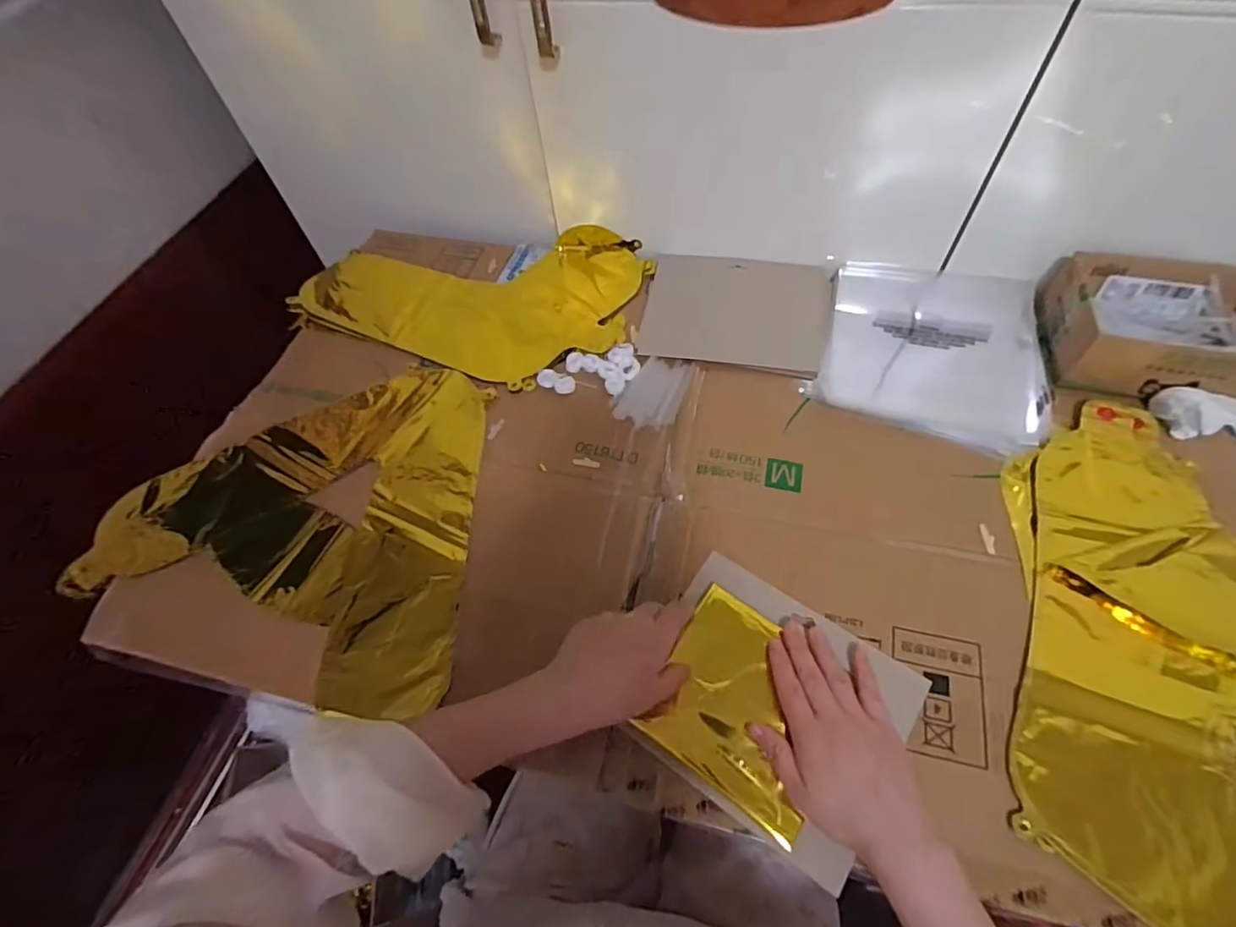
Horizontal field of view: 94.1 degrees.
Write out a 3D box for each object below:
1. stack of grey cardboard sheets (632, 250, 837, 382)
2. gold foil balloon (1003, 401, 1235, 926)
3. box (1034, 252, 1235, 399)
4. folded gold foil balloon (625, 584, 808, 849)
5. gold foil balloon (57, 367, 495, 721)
[{"bbox_3d":[0.134,-0.181,0.650,0.200,0.007,0.178,9,59,10],"label":"stack of grey cardboard sheets"},{"bbox_3d":[0.414,0.137,0.431,0.214,0.017,0.423,10,59,11],"label":"gold foil balloon"},{"bbox_3d":[0.546,-0.139,0.571,0.193,0.061,0.150,7,59,9],"label":"box"},{"bbox_3d":[0.100,0.184,0.442,0.135,0.008,0.127,33,71,17],"label":"folded gold foil balloon"},{"bbox_3d":[-0.309,0.052,0.543,0.349,0.013,0.334,-2,58,4],"label":"gold foil balloon"}]

